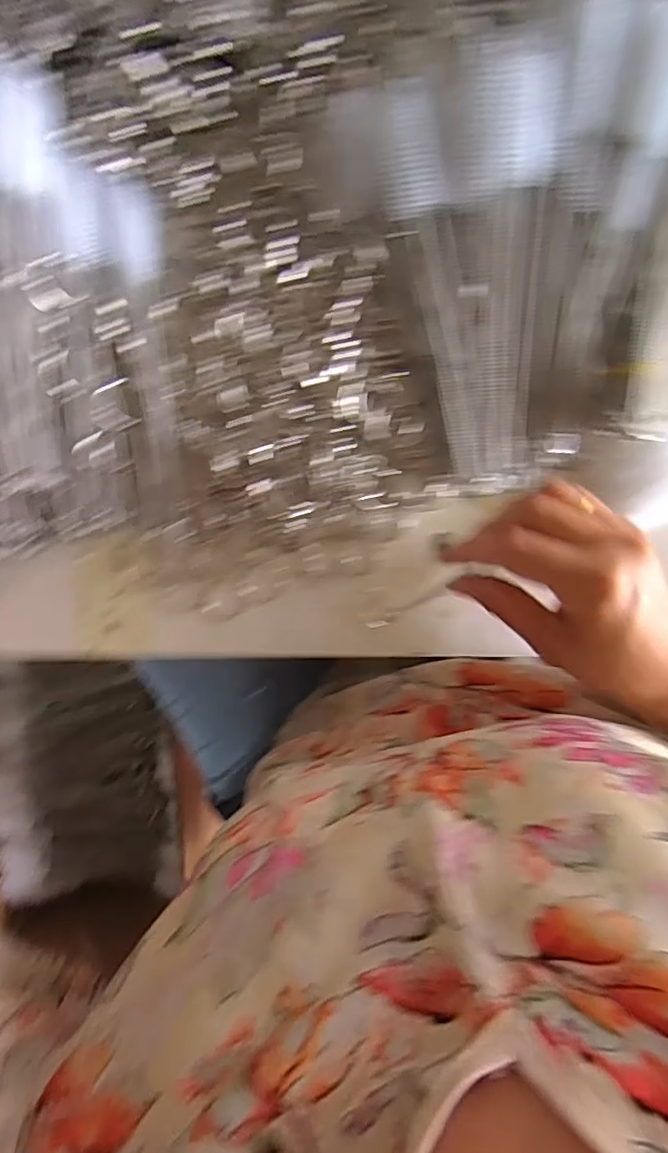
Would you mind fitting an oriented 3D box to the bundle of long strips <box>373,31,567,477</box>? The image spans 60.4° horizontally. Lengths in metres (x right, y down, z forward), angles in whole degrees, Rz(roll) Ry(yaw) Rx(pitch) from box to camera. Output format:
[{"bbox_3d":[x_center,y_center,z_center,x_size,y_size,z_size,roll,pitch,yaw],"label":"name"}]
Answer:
[{"bbox_3d":[0.074,-0.152,0.293,0.085,0.041,0.201,-7,95,3],"label":"bundle of long strips"}]

